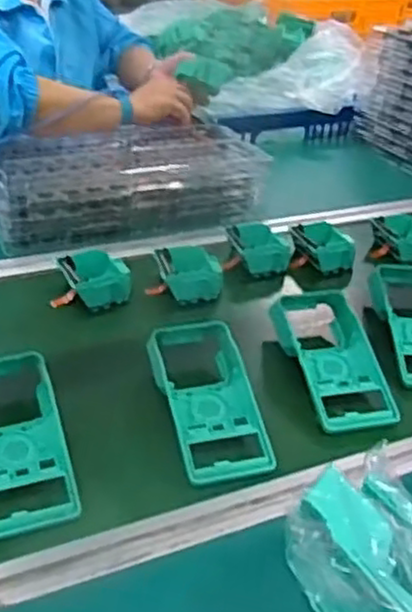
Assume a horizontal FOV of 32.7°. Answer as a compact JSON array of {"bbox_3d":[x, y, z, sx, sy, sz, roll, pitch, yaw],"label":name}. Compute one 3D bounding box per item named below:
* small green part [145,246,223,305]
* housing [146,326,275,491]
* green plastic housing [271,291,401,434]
[{"bbox_3d":[-0.025,-0.037,0.852,0.083,0.035,0.070,1,37,-6],"label":"small green part"},{"bbox_3d":[0.003,0.084,0.667,0.088,0.031,0.174,-5,38,-14],"label":"housing"},{"bbox_3d":[0.132,0.050,0.727,0.090,0.033,0.176,-6,38,-15],"label":"green plastic housing"}]

